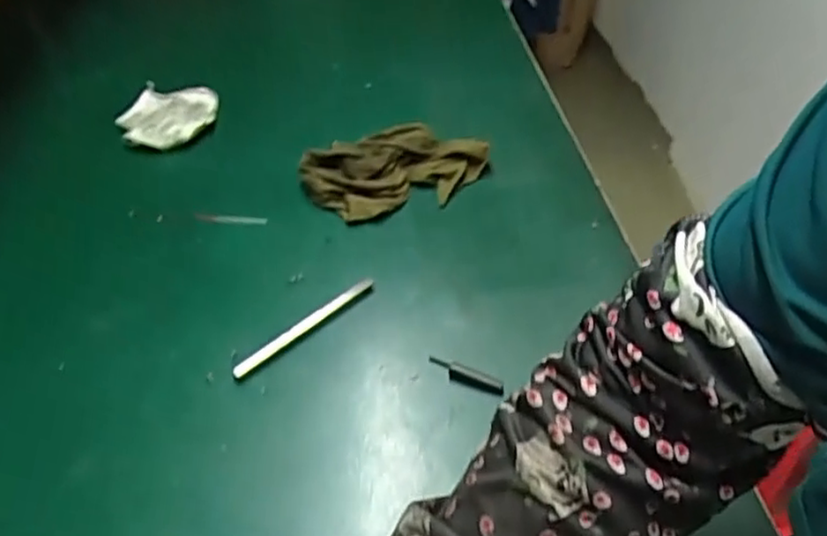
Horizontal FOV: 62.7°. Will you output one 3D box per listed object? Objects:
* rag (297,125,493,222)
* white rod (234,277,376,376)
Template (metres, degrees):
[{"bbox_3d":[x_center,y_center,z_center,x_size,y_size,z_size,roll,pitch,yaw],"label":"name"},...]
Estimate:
[{"bbox_3d":[-0.014,-0.102,0.674,0.189,0.032,0.108,-14,44,-14],"label":"rag"},{"bbox_3d":[-0.083,0.044,0.529,0.009,0.009,0.134,33,52,31],"label":"white rod"}]

